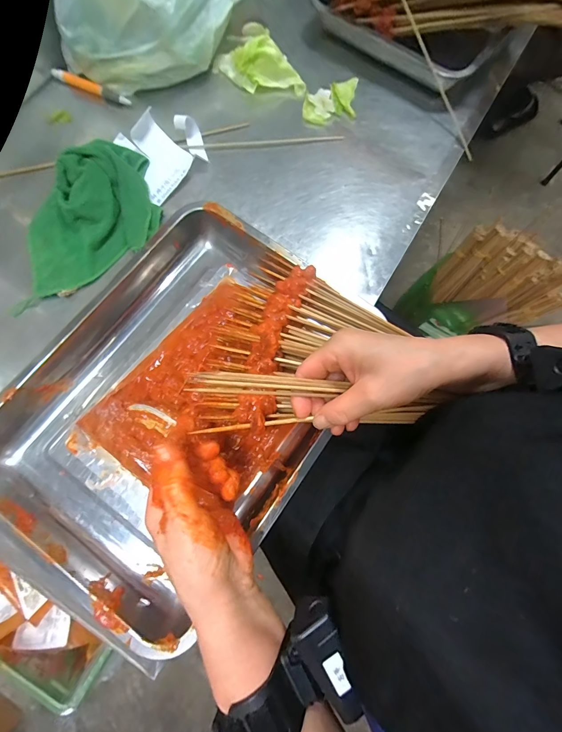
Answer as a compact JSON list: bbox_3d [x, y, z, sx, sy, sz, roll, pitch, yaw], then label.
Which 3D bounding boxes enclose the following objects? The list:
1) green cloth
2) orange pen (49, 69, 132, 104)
[{"bbox_3d":[-0.253,-0.191,0.406,0.220,0.047,0.139,-41,80,-11],"label":"green cloth"},{"bbox_3d":[-0.290,-0.423,0.487,0.132,0.013,0.017,23,76,4],"label":"orange pen"}]

